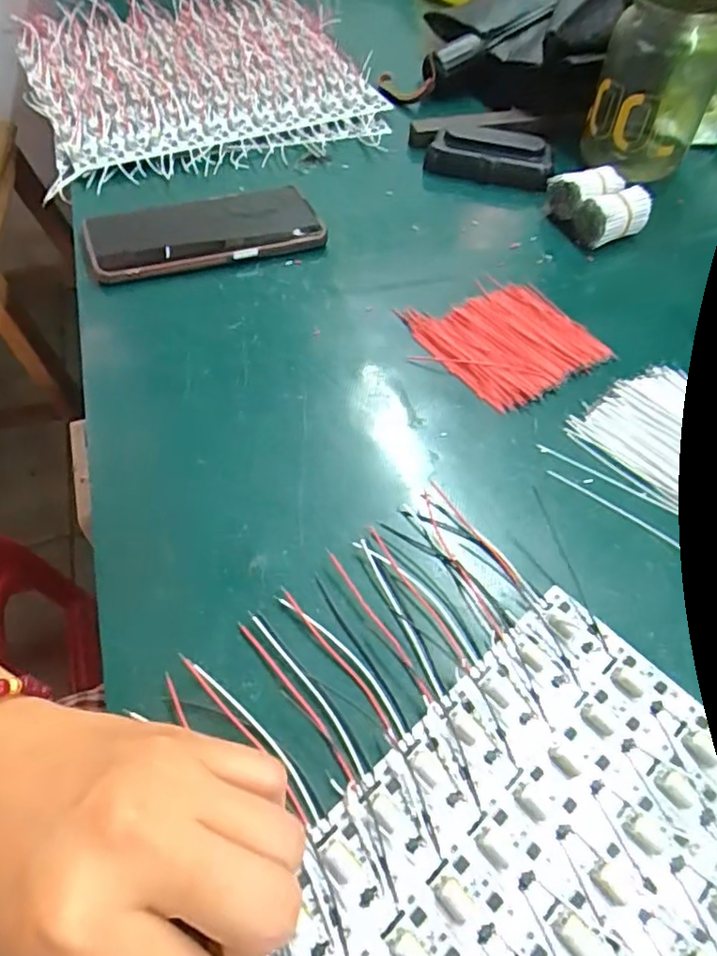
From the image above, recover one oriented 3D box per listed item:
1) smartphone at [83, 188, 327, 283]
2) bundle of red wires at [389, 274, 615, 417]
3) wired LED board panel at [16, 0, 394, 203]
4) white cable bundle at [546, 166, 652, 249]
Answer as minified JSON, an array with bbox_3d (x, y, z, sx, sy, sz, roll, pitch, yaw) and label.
[{"bbox_3d":[-0.111,-0.177,0.439,0.161,0.018,0.067,-16,57,-16],"label":"smartphone"},{"bbox_3d":[0.093,-0.092,0.393,0.099,0.012,0.101,-27,60,-22],"label":"bundle of red wires"},{"bbox_3d":[-0.158,-0.397,0.592,0.309,0.038,0.323,-15,56,-15],"label":"wired LED board panel"},{"bbox_3d":[0.184,-0.211,0.468,0.048,0.037,0.065,-16,57,-16],"label":"white cable bundle"}]

